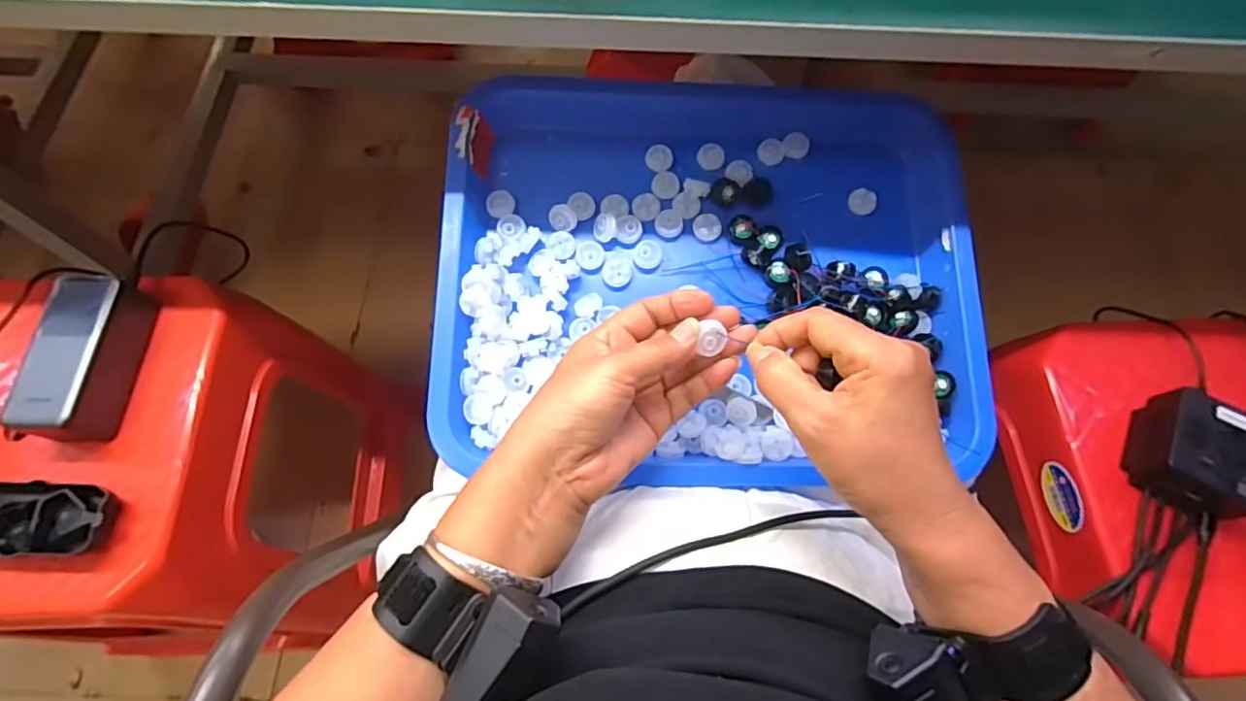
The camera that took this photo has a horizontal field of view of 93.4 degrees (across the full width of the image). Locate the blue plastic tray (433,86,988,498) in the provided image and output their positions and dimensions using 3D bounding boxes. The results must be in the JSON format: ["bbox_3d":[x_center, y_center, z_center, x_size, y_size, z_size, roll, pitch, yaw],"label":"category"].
[{"bbox_3d":[0.065,-0.069,0.430,0.382,0.050,0.322,1,67,-2],"label":"blue plastic tray"}]

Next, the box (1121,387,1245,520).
[{"bbox_3d":[0.450,0.082,0.459,0.074,0.046,0.086,21,68,7],"label":"box"}]

